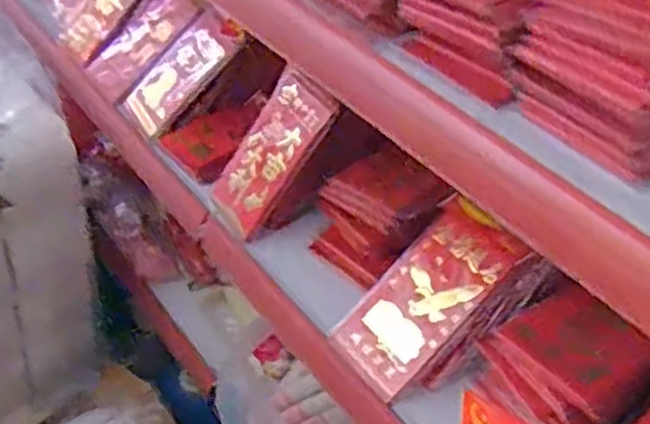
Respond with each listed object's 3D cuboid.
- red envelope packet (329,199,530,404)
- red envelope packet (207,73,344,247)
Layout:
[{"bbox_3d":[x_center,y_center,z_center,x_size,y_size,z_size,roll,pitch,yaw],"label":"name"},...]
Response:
[{"bbox_3d":[0.087,0.073,0.662,0.175,0.014,0.087,-47,55,0],"label":"red envelope packet"},{"bbox_3d":[-0.055,-0.059,0.765,0.022,0.166,0.089,20,22,-47],"label":"red envelope packet"}]

